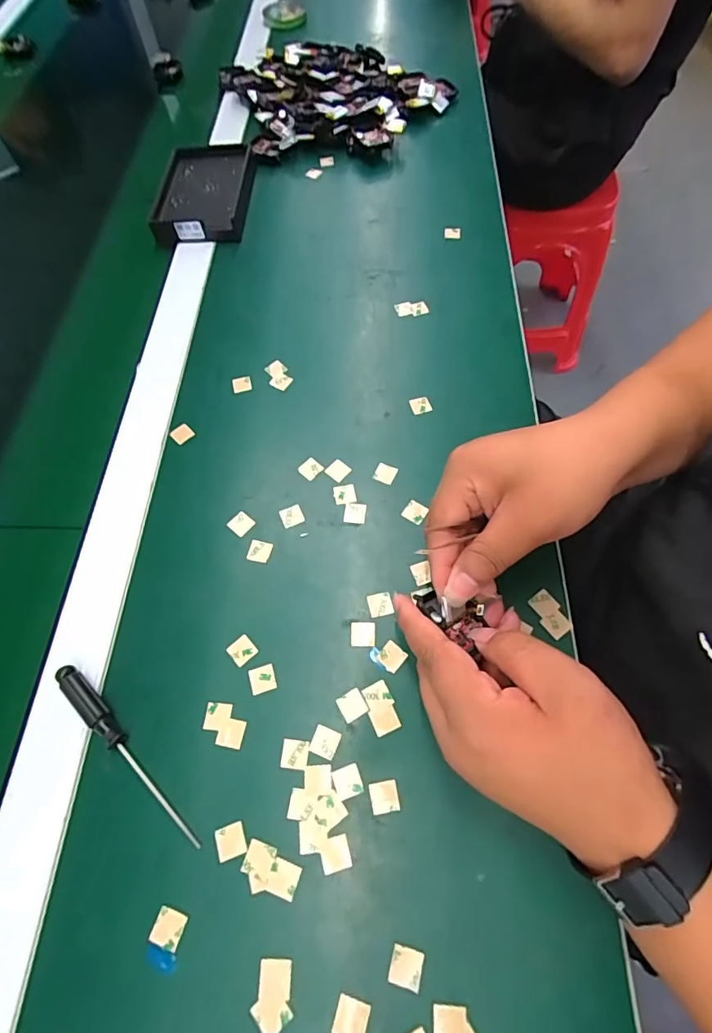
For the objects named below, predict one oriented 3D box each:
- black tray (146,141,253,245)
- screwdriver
[{"bbox_3d":[-0.162,-0.350,0.509,0.094,0.023,0.141,-2,64,2],"label":"black tray"},{"bbox_3d":[-0.137,0.138,0.274,0.014,0.013,0.131,-41,68,-16],"label":"screwdriver"}]

